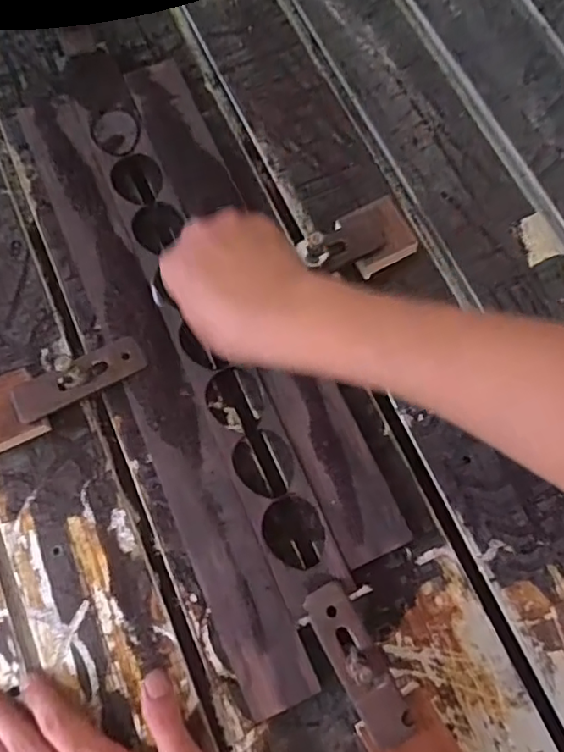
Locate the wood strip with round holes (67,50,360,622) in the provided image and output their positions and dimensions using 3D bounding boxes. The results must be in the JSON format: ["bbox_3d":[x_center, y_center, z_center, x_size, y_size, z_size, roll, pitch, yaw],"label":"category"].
[{"bbox_3d":[-0.076,-0.068,0.448,0.053,0.016,0.497,-23,75,-6],"label":"wood strip with round holes"}]

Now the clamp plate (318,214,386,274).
[{"bbox_3d":[0.055,-0.105,0.447,0.059,0.004,0.034,-23,65,-2],"label":"clamp plate"}]

